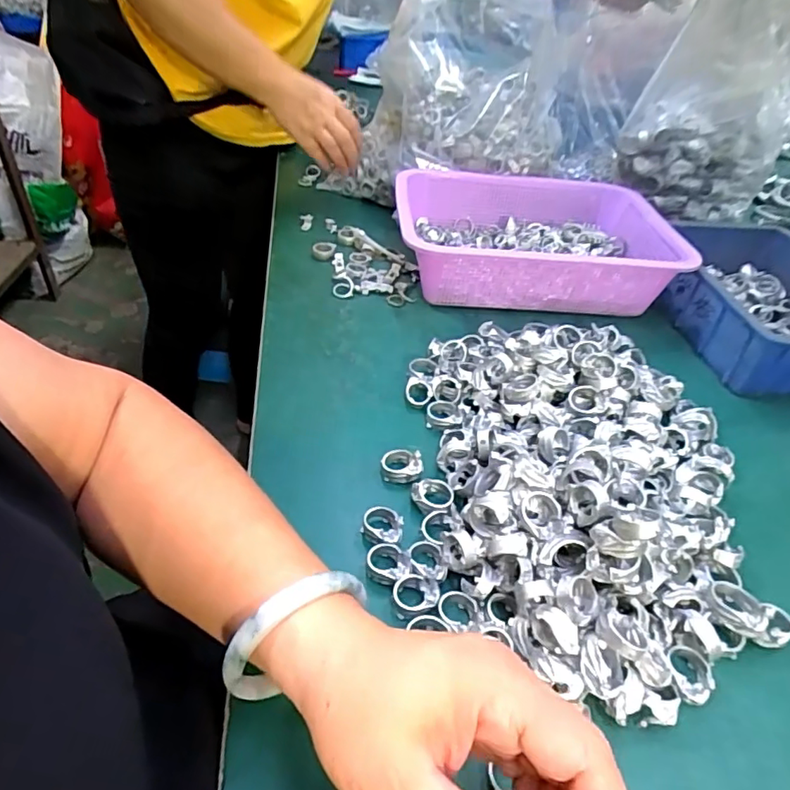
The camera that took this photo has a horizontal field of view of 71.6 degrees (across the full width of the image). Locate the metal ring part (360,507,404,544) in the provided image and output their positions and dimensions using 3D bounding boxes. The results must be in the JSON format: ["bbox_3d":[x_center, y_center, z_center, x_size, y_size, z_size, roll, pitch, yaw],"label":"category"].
[{"bbox_3d":[-0.008,0.085,0.356,0.026,0.012,0.025,8,41,1],"label":"metal ring part"}]

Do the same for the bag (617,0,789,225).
[{"bbox_3d":[0.420,-0.386,0.695,0.178,0.264,0.207,25,44,20],"label":"bag"}]

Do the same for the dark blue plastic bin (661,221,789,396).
[{"bbox_3d":[0.393,-0.100,0.588,0.193,0.072,0.249,-3,42,-11],"label":"dark blue plastic bin"}]

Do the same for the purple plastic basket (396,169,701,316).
[{"bbox_3d":[0.156,-0.175,0.632,0.290,0.077,0.225,4,41,-3],"label":"purple plastic basket"}]

